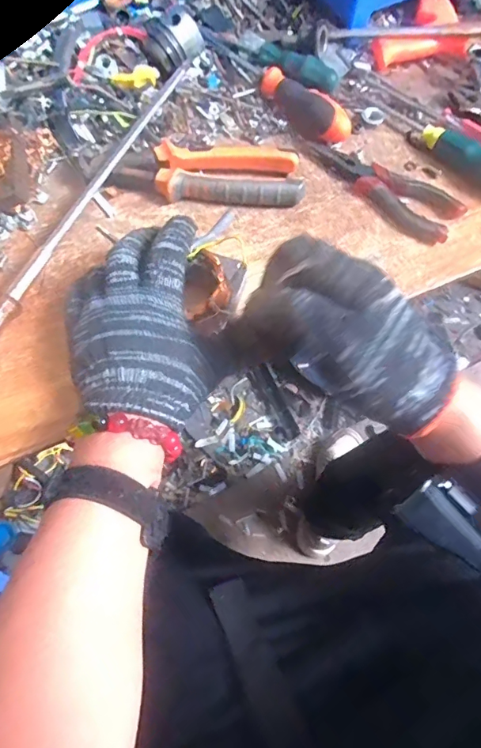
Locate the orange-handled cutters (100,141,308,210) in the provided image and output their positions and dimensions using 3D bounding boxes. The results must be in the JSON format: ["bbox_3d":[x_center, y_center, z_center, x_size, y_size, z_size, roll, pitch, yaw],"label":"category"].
[{"bbox_3d":[-0.028,-0.180,0.411,0.165,0.023,0.048,5,65,0],"label":"orange-handled cutters"}]

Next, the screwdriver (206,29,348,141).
[{"bbox_3d":[0.038,-0.293,0.454,0.033,0.029,0.188,-36,71,-17],"label":"screwdriver"}]

